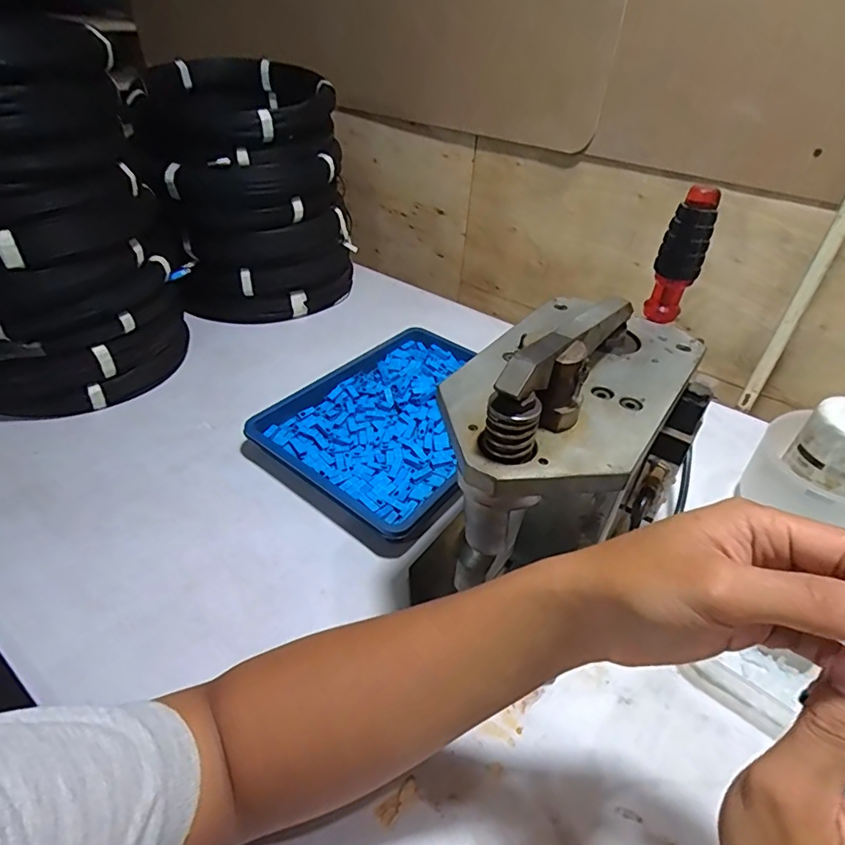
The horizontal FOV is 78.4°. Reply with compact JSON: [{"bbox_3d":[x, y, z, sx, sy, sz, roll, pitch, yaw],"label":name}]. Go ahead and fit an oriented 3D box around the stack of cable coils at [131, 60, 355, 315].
[{"bbox_3d":[-0.260,-0.357,0.816,0.273,0.303,0.294,-6,40,-12],"label":"stack of cable coils"}]

